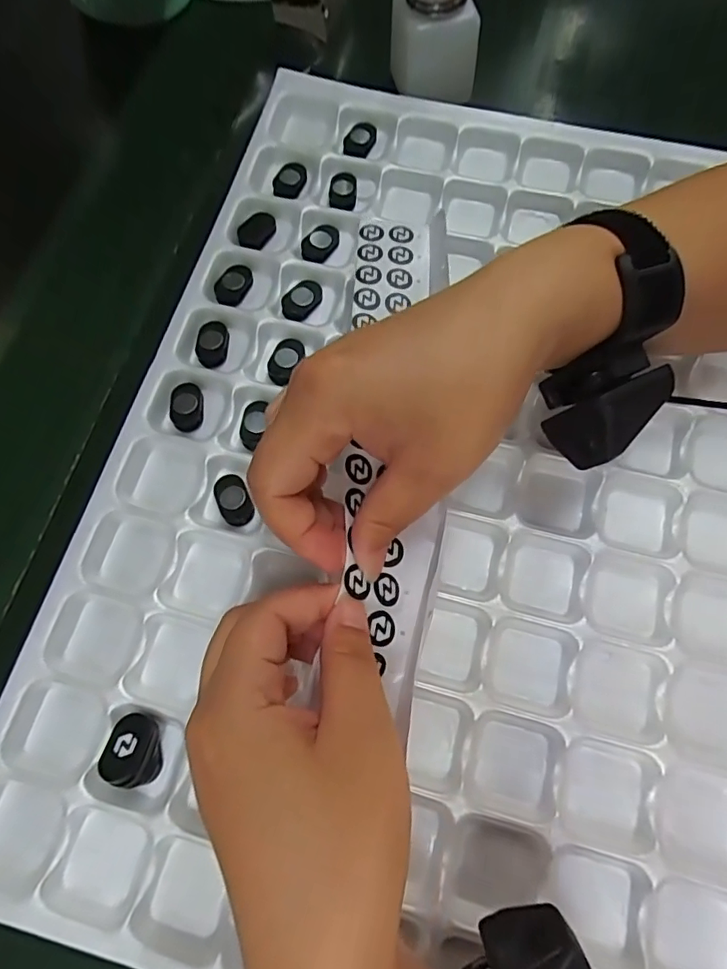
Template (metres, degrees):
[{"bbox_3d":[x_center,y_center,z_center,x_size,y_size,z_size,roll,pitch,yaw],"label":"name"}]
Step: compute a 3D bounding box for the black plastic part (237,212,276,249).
[{"bbox_3d":[-0.070,-0.167,0.346,0.019,0.005,0.029,26,74,8],"label":"black plastic part"}]

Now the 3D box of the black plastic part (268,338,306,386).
[{"bbox_3d":[-0.048,-0.075,0.314,0.019,0.008,0.030,25,74,8],"label":"black plastic part"}]

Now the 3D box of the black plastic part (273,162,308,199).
[{"bbox_3d":[-0.050,-0.203,0.354,0.020,0.008,0.030,13,73,4],"label":"black plastic part"}]

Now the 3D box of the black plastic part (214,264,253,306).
[{"bbox_3d":[-0.082,-0.126,0.333,0.018,0.010,0.029,11,73,3],"label":"black plastic part"}]

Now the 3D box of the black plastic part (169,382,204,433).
[{"bbox_3d":[-0.103,-0.046,0.307,0.018,0.006,0.030,-9,73,-3],"label":"black plastic part"}]

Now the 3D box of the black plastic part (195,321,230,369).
[{"bbox_3d":[-0.091,-0.085,0.319,0.018,0.006,0.030,0,73,0],"label":"black plastic part"}]

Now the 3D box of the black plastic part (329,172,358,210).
[{"bbox_3d":[-0.014,-0.194,0.349,0.018,0.008,0.033,2,73,1],"label":"black plastic part"}]

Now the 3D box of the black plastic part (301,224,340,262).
[{"bbox_3d":[-0.028,-0.157,0.340,0.020,0.008,0.031,27,75,8],"label":"black plastic part"}]

